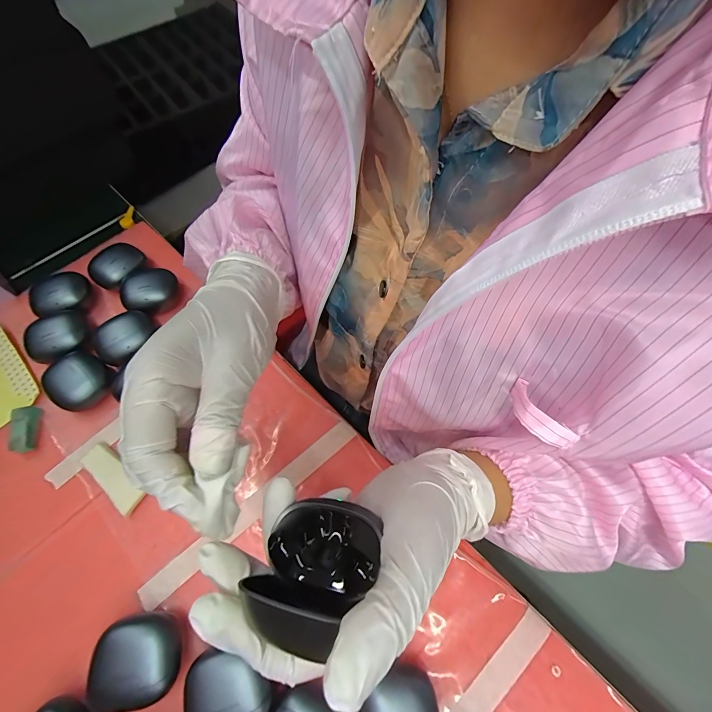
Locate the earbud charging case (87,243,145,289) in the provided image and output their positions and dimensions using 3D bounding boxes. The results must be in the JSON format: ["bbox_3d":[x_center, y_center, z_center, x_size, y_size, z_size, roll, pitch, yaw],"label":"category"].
[{"bbox_3d":[-0.266,-0.098,0.380,0.048,0.030,0.056,17,66,9],"label":"earbud charging case"}]

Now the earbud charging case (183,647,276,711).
[{"bbox_3d":[-0.082,0.223,0.226,0.050,0.026,0.047,-16,59,-7],"label":"earbud charging case"}]

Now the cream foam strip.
[{"bbox_3d":[-0.210,0.105,0.293,0.069,0.010,0.023,35,70,17],"label":"cream foam strip"}]

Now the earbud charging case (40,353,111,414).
[{"bbox_3d":[-0.261,0.025,0.319,0.053,0.020,0.048,30,69,15],"label":"earbud charging case"}]

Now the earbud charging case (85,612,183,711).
[{"bbox_3d":[-0.149,0.208,0.234,0.055,0.028,0.046,-6,64,-1],"label":"earbud charging case"}]

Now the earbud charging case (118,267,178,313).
[{"bbox_3d":[-0.224,-0.070,0.366,0.049,0.023,0.055,31,69,15],"label":"earbud charging case"}]

